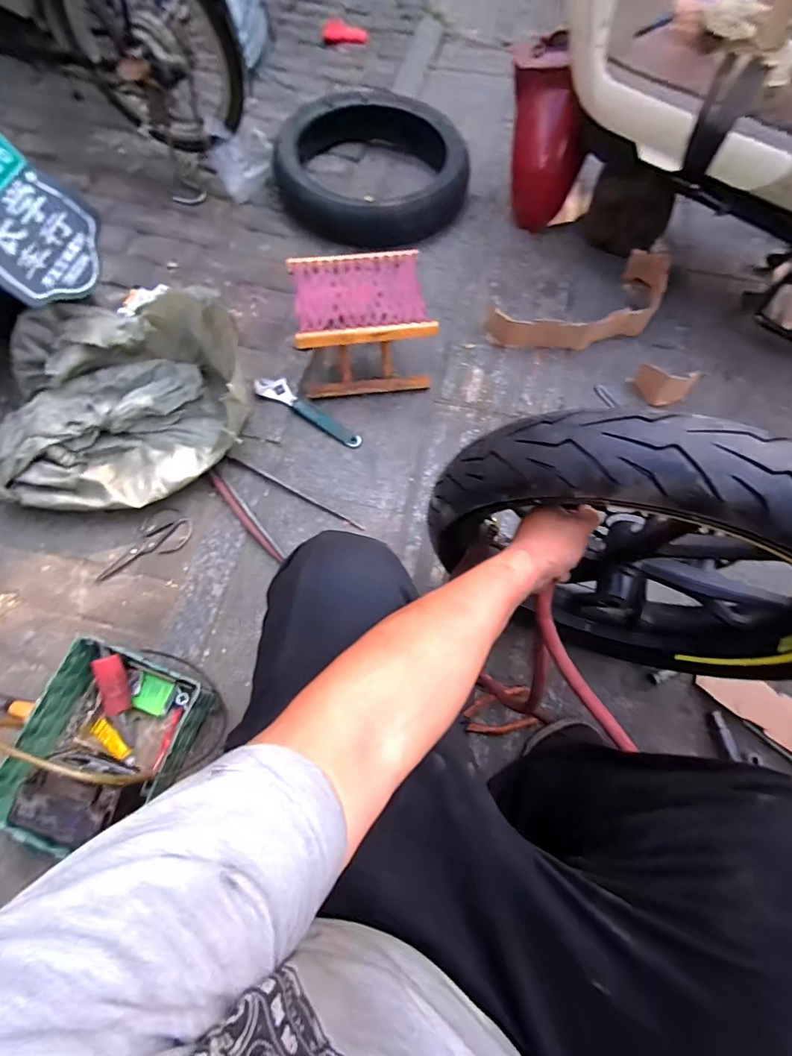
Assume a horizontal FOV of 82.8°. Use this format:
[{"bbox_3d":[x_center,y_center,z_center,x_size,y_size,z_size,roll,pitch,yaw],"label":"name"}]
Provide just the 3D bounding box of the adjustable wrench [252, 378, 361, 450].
[{"bbox_3d":[-0.202,-0.267,1.036,0.283,0.025,0.056,33,70,12],"label":"adjustable wrench"}]

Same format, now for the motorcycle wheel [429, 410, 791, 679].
[{"bbox_3d":[0.290,0.031,0.586,0.503,0.461,0.108,20,68,7],"label":"motorcycle wheel"}]

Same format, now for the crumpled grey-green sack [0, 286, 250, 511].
[{"bbox_3d":[-0.540,-0.246,0.882,0.501,0.187,0.365,-23,69,-11],"label":"crumpled grey-green sack"}]

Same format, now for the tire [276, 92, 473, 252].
[{"bbox_3d":[-0.081,-1.101,1.331,0.535,0.146,0.561,-9,67,-5],"label":"tire"}]

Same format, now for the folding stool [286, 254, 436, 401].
[{"bbox_3d":[-0.074,-0.456,1.026,0.274,0.189,0.240,-7,67,-4],"label":"folding stool"}]

